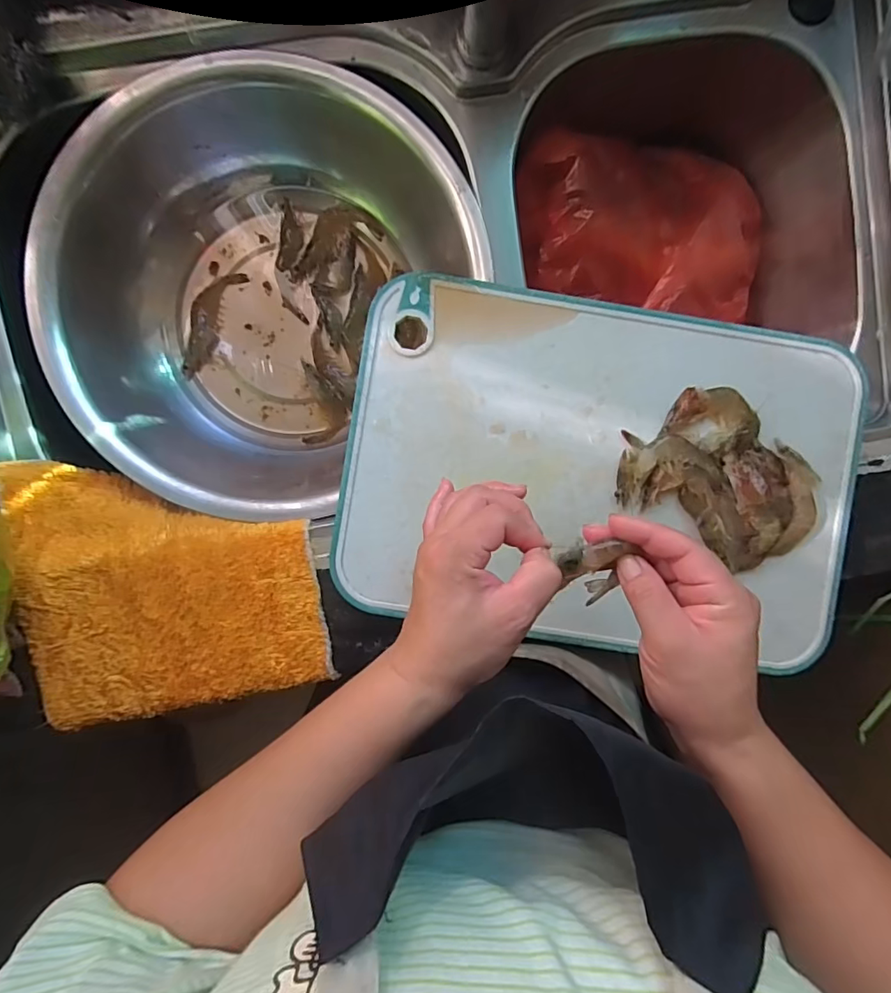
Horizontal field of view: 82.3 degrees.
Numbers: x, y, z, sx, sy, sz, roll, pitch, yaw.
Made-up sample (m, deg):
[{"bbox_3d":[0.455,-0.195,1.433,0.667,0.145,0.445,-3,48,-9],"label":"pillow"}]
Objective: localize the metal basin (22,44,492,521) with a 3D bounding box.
[{"bbox_3d":[-0.162,-0.172,0.452,0.325,0.097,0.346,0,93,-2],"label":"metal basin"}]

